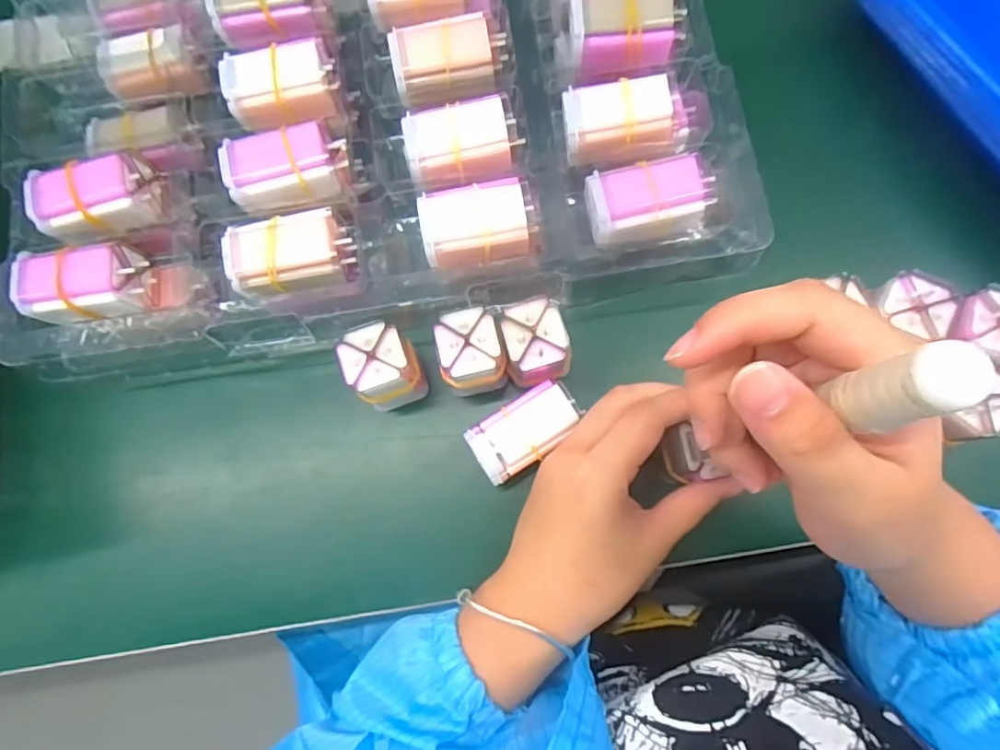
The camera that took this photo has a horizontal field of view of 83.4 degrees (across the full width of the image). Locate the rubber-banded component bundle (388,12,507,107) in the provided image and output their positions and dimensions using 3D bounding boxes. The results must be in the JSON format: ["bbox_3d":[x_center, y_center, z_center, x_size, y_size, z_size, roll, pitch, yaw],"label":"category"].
[{"bbox_3d":[-0.028,-0.174,0.313,0.061,0.023,0.037,-6,77,1],"label":"rubber-banded component bundle"}]

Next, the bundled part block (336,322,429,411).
[{"bbox_3d":[-0.061,-0.002,0.314,0.037,0.060,0.035,-12,75,1],"label":"bundled part block"}]

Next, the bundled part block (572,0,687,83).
[{"bbox_3d":[0.071,-0.194,0.313,0.058,0.022,0.040,-8,77,1],"label":"bundled part block"}]

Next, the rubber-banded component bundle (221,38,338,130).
[{"bbox_3d":[-0.123,-0.163,0.316,0.059,0.020,0.040,-16,77,-1],"label":"rubber-banded component bundle"}]

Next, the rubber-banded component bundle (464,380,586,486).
[{"bbox_3d":[0.016,0.031,0.318,0.061,0.036,0.033,-32,78,-5],"label":"rubber-banded component bundle"}]

